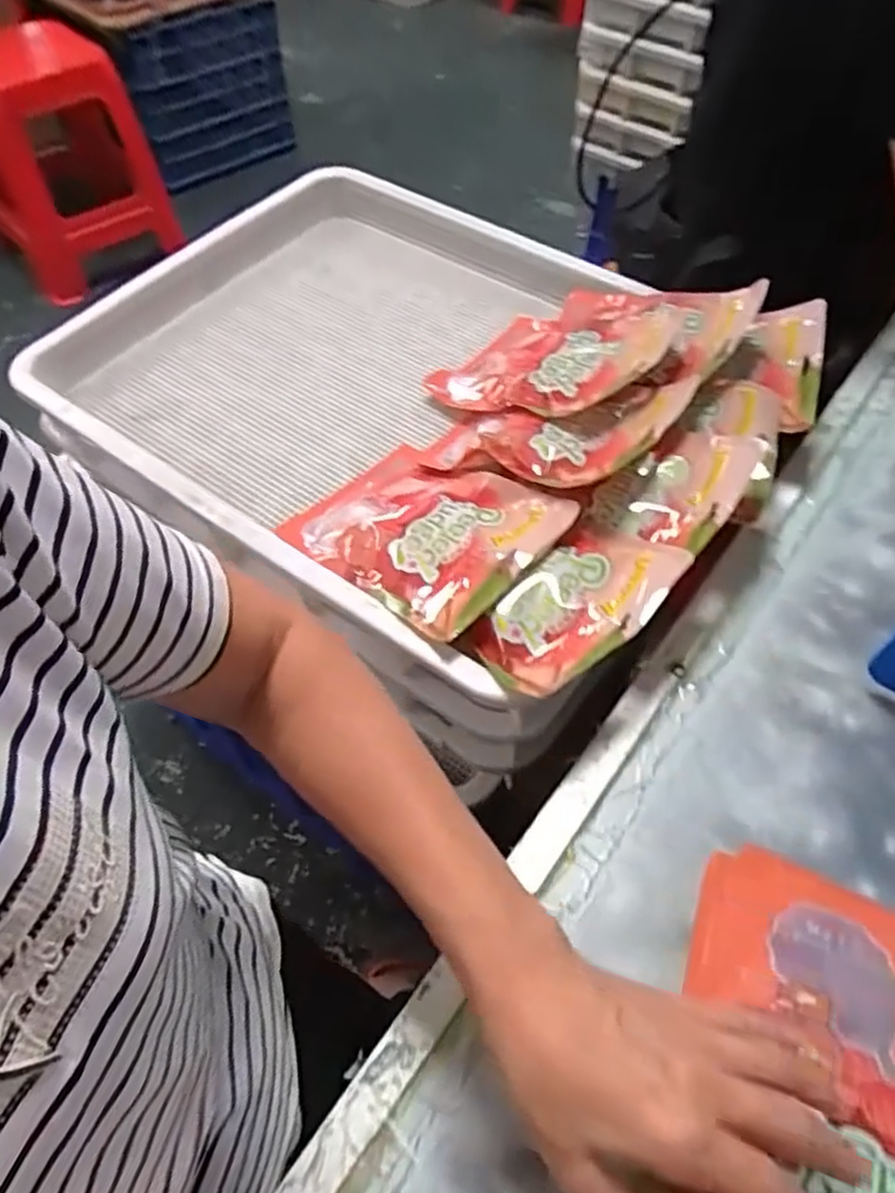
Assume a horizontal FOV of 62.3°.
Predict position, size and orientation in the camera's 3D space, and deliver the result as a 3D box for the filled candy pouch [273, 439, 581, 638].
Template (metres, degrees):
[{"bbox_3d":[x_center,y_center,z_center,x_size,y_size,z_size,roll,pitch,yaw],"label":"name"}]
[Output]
[{"bbox_3d":[-0.025,-0.059,0.598,0.148,0.026,0.212,-42,48,-21],"label":"filled candy pouch"}]

